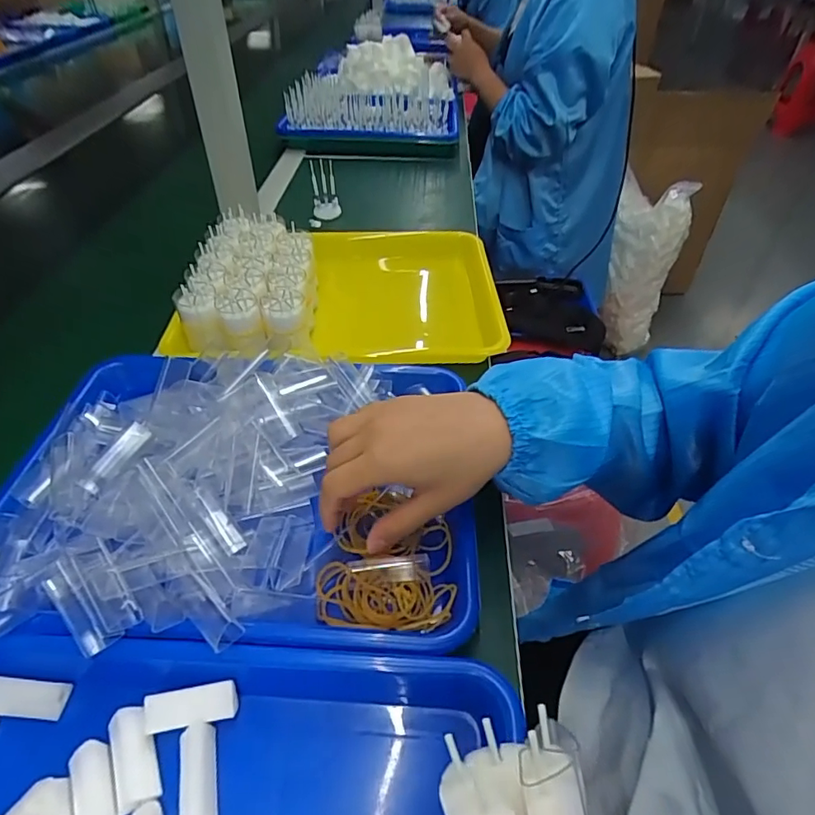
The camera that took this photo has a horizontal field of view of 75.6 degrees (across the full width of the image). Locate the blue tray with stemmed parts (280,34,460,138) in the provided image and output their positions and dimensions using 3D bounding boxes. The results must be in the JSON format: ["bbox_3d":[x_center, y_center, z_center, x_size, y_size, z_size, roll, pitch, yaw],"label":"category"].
[{"bbox_3d":[-0.060,-0.689,1.097,0.314,0.086,0.516,2,44,1],"label":"blue tray with stemmed parts"}]

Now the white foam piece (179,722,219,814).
[{"bbox_3d":[-0.107,0.189,0.268,0.018,0.010,0.046,-11,45,-11],"label":"white foam piece"}]

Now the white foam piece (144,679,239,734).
[{"bbox_3d":[-0.117,0.161,0.284,0.047,0.007,0.018,-6,44,-7],"label":"white foam piece"}]

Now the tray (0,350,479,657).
[{"bbox_3d":[-0.124,0.039,0.382,0.327,0.056,0.255,-1,44,-1],"label":"tray"}]

